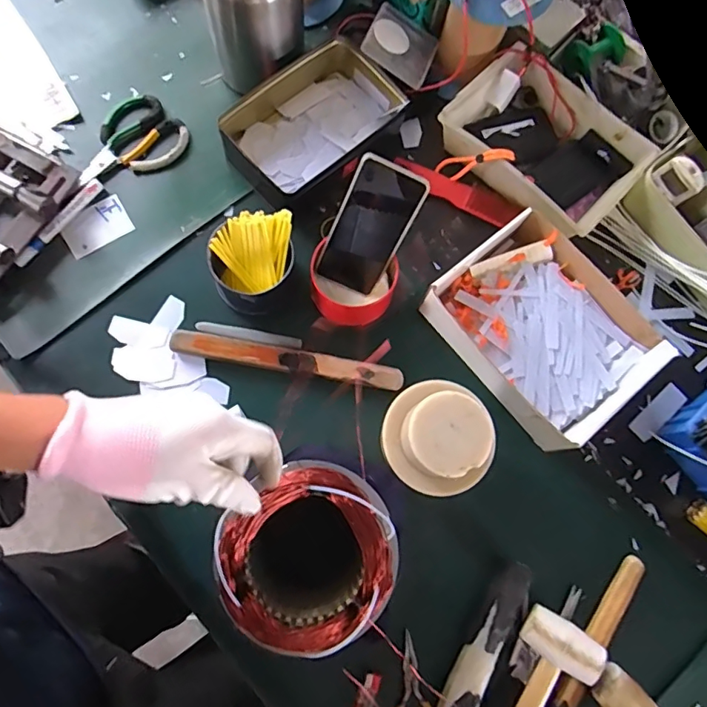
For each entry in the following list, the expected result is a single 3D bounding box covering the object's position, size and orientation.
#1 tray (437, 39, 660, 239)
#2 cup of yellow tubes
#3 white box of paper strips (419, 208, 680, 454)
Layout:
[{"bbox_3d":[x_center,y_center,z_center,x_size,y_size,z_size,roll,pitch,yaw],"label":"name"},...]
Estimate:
[{"bbox_3d":[0.253,-0.278,0.670,0.242,0.055,0.170,41,79,7],"label":"tray"},{"bbox_3d":[-0.118,-0.107,0.590,0.099,0.077,0.092,1,77,-2],"label":"cup of yellow tubes"},{"bbox_3d":[0.232,-0.028,0.608,0.197,0.077,0.243,-36,81,-10],"label":"white box of paper strips"}]

